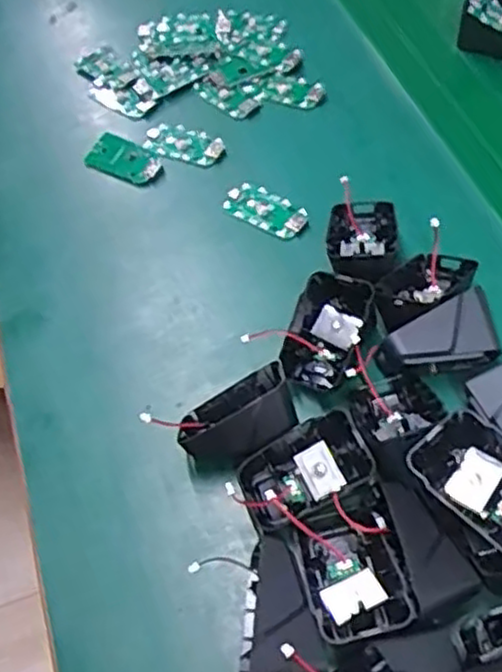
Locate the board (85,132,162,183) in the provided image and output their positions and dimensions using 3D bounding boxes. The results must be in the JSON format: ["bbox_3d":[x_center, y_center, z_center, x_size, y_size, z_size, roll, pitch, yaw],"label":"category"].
[{"bbox_3d":[-0.097,-0.139,0.568,0.059,0.008,0.035,18,60,19],"label":"board"}]

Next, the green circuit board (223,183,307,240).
[{"bbox_3d":[0.012,-0.090,0.524,0.062,0.012,0.030,32,66,26],"label":"green circuit board"}]

